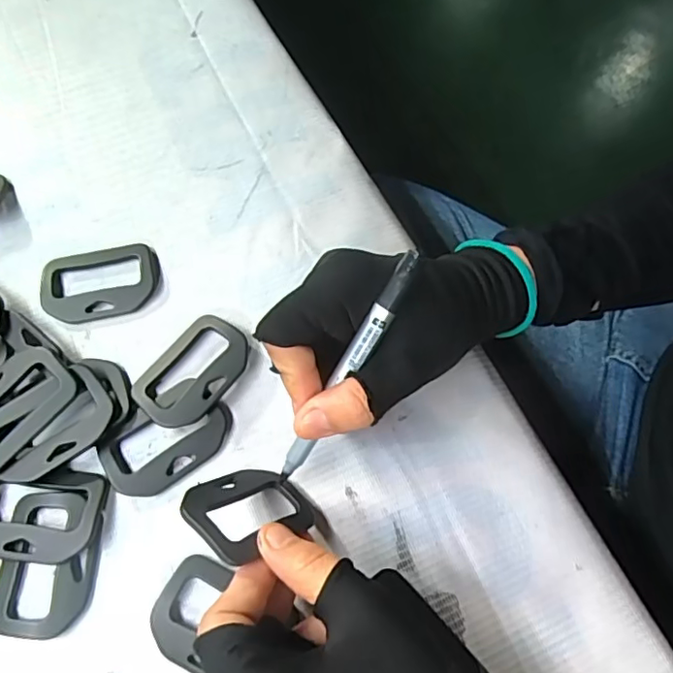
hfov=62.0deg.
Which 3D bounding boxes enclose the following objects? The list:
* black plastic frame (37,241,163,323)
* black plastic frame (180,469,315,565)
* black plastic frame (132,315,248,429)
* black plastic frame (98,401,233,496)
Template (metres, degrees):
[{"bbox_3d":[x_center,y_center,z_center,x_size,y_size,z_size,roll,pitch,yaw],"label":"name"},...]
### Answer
[{"bbox_3d":[-0.130,-0.030,0.309,0.062,0.005,0.042,-13,68,-5],"label":"black plastic frame"},{"bbox_3d":[-0.039,0.074,0.242,0.044,0.058,0.007,36,109,21],"label":"black plastic frame"},{"bbox_3d":[-0.073,0.018,0.287,0.040,0.010,0.061,38,73,14],"label":"black plastic frame"},{"bbox_3d":[-0.082,0.051,0.274,0.062,0.006,0.039,-34,71,-13],"label":"black plastic frame"}]

